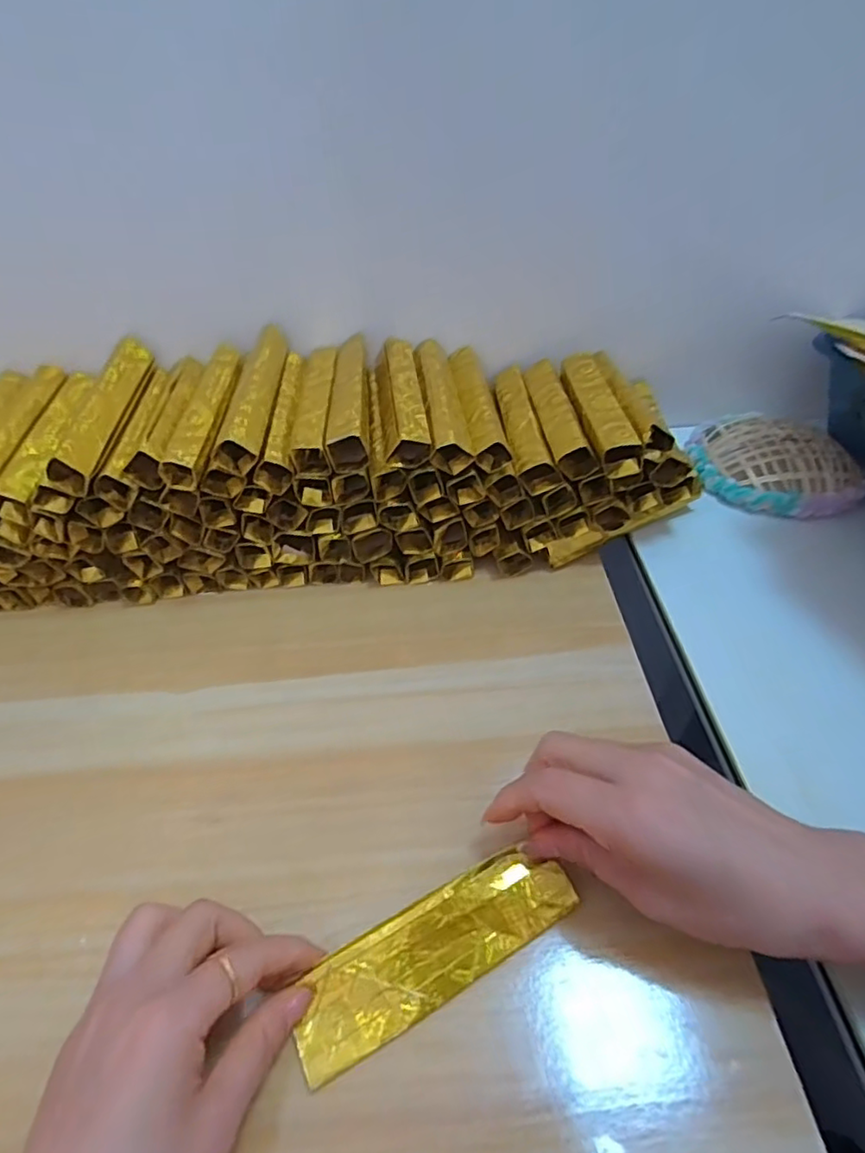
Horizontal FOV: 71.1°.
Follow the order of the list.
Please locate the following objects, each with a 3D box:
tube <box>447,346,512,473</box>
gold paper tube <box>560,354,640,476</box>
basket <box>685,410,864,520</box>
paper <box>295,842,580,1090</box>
[{"bbox_3d":[0.030,-0.119,0.415,0.022,0.021,0.132,-5,47,-3],"label":"tube"},{"bbox_3d":[0.111,-0.116,0.414,0.026,0.027,0.135,-3,47,0],"label":"gold paper tube"},{"bbox_3d":[0.256,-0.086,0.454,0.126,0.036,0.095,24,52,25],"label":"basket"},{"bbox_3d":[0.002,0.156,0.256,0.124,0.006,0.037,-25,68,-15],"label":"paper"}]

